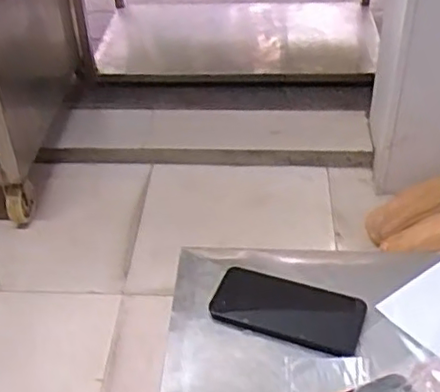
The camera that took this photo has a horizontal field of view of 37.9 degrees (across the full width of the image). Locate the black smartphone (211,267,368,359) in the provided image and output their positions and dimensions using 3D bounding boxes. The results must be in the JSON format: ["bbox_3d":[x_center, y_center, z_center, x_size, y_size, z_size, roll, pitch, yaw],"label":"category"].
[{"bbox_3d":[0.075,0.121,0.694,0.159,0.012,0.078,11,41,16],"label":"black smartphone"}]

